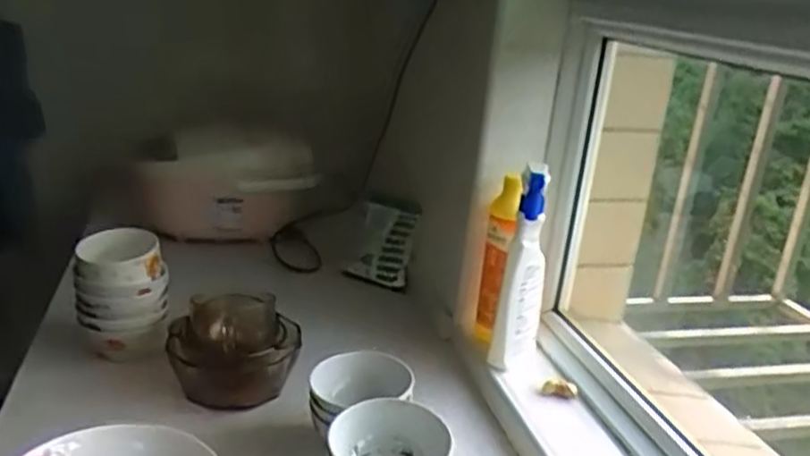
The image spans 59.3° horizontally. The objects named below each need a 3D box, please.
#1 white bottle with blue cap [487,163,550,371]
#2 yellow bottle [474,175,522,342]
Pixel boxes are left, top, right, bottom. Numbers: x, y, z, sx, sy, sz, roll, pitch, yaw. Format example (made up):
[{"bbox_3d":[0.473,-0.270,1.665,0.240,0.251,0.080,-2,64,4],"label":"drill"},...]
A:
[{"bbox_3d":[0.154,0.052,0.916,0.055,0.264,0.058,9,20,10],"label":"white bottle with blue cap"},{"bbox_3d":[0.127,0.045,0.974,0.037,0.226,0.085,7,20,6],"label":"yellow bottle"}]

